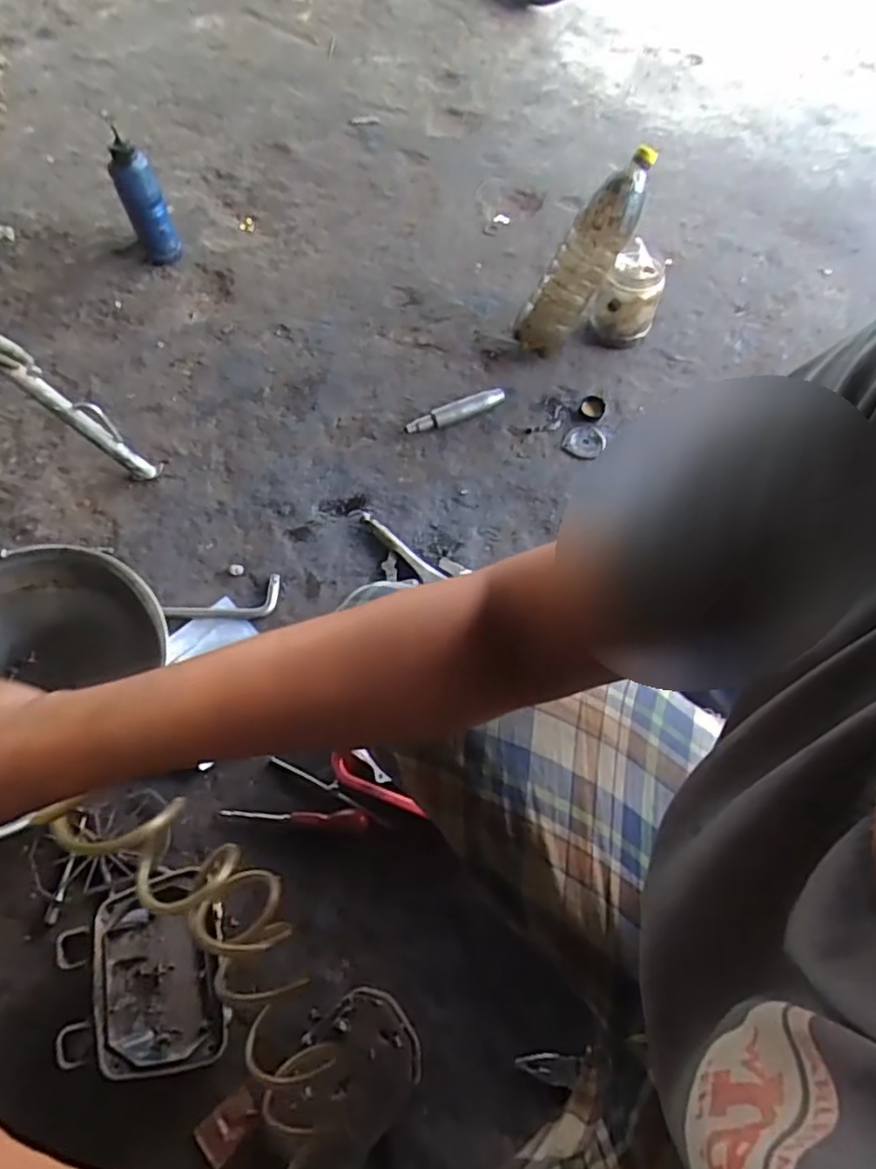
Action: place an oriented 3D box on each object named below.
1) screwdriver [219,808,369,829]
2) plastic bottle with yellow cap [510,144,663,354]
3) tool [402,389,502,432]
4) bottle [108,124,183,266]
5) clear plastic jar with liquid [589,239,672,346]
[{"bbox_3d":[-0.173,0.276,0.793,0.180,0.017,0.020,3,63,3],"label":"screwdriver"},{"bbox_3d":[0.224,-0.502,1.015,0.083,0.313,0.077,-13,56,-46],"label":"plastic bottle with yellow cap"},{"bbox_3d":[0.028,-0.278,1.067,0.168,0.026,0.033,-20,64,-9],"label":"tool"},{"bbox_3d":[-0.530,-0.686,1.195,0.072,0.217,0.081,-24,64,-11],"label":"bottle"},{"bbox_3d":[0.315,-0.478,1.108,0.103,0.132,0.097,14,64,8],"label":"clear plastic jar with liquid"}]

